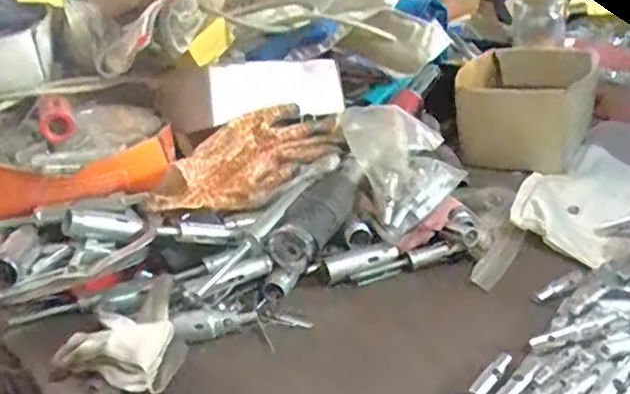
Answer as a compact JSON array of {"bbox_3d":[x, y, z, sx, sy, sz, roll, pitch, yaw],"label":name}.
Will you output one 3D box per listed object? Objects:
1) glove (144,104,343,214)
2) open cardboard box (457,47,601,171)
[{"bbox_3d":[-0.058,-0.037,0.618,0.091,0.054,0.218,18,37,39],"label":"glove"},{"bbox_3d":[0.253,-0.113,0.761,0.141,0.084,0.168,7,31,24],"label":"open cardboard box"}]

